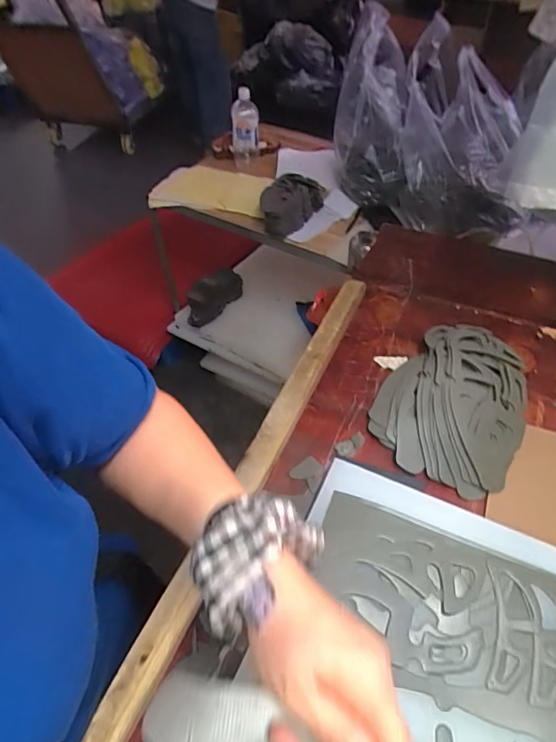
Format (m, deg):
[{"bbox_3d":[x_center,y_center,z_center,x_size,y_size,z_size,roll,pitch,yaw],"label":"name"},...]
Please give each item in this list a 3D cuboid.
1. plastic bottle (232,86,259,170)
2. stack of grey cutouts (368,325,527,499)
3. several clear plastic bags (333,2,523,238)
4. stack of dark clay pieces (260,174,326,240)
[{"bbox_3d":[-0.093,-0.691,1.318,0.078,0.216,0.079,-9,51,-7],"label":"plastic bottle"},{"bbox_3d":[0.225,0.032,0.577,0.170,0.047,0.239,26,55,20],"label":"stack of grey cutouts"},{"bbox_3d":[0.367,-0.574,1.094,0.490,0.389,0.226,24,55,18],"label":"several clear plastic bags"},{"bbox_3d":[0.034,-0.451,1.223,0.115,0.085,0.215,21,54,16],"label":"stack of dark clay pieces"}]

